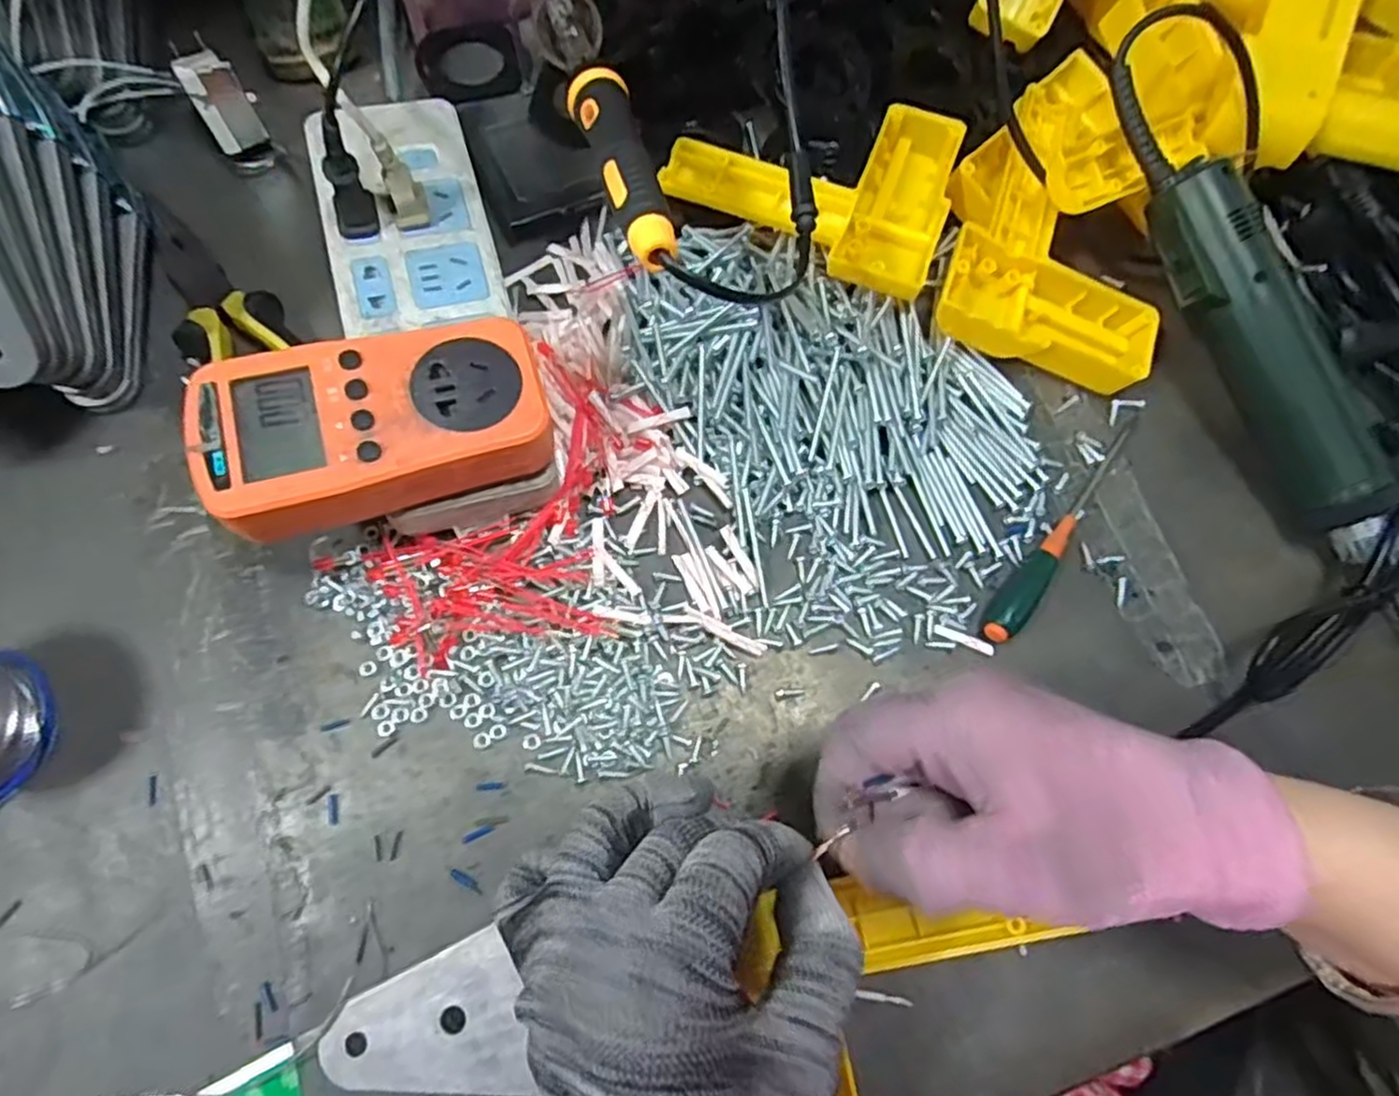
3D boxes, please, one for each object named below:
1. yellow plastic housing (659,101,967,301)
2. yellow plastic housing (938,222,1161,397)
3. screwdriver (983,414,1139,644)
[{"bbox_3d":[0.063,-0.201,0.386,0.145,0.024,0.116,23,72,3],"label":"yellow plastic housing"},{"bbox_3d":[0.177,-0.121,0.377,0.113,0.033,0.055,16,74,-11],"label":"yellow plastic housing"},{"bbox_3d":[0.183,-0.012,0.352,0.014,0.018,0.149,41,74,8],"label":"screwdriver"}]

